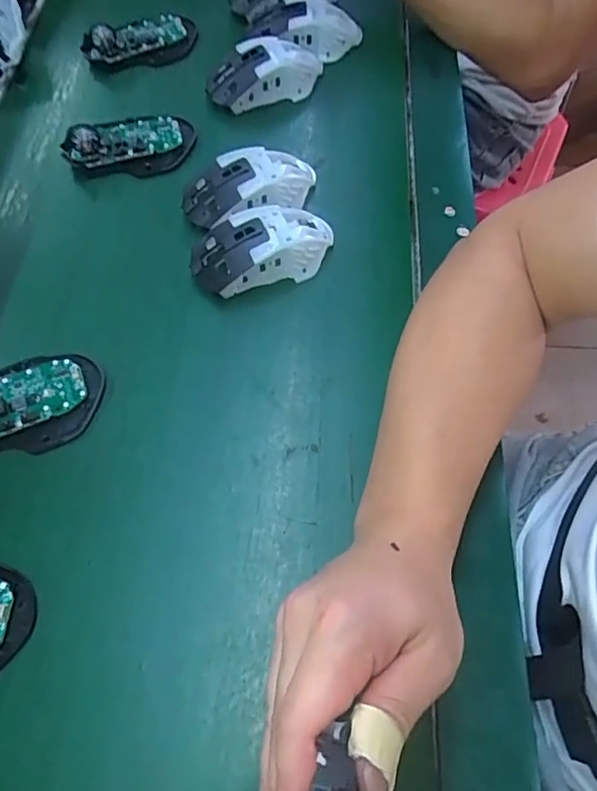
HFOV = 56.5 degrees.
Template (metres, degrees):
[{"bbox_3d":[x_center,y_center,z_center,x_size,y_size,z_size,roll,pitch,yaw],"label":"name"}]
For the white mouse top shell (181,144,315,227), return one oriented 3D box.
[{"bbox_3d":[-0.041,-0.184,0.480,0.119,0.035,0.065,-16,65,-8],"label":"white mouse top shell"}]

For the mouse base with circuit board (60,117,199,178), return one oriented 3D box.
[{"bbox_3d":[-0.158,-0.237,0.516,0.116,0.027,0.067,-4,64,-2],"label":"mouse base with circuit board"}]

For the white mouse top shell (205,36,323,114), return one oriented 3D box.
[{"bbox_3d":[-0.035,-0.324,0.553,0.122,0.040,0.062,-16,65,-8],"label":"white mouse top shell"}]

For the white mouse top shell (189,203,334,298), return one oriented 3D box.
[{"bbox_3d":[-0.029,-0.124,0.452,0.120,0.036,0.069,-14,64,-7],"label":"white mouse top shell"}]

